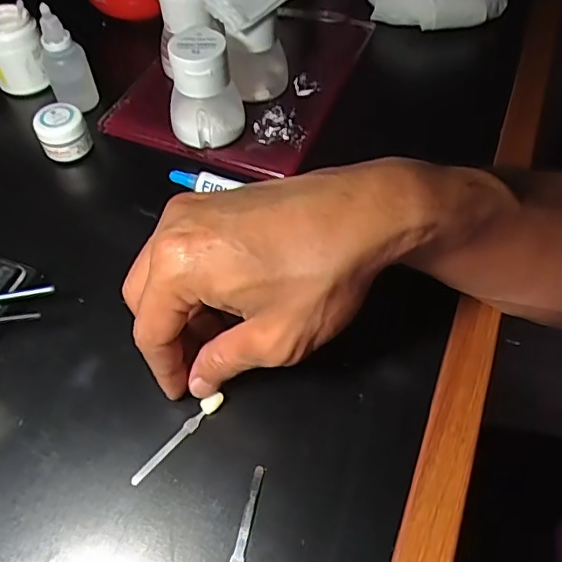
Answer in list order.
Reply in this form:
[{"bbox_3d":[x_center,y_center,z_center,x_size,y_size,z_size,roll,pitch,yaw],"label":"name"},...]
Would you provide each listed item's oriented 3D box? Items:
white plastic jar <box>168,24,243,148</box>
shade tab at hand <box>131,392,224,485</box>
[{"bbox_3d":[-0.050,-0.123,0.363,0.049,0.064,0.041,-8,54,-4],"label":"white plastic jar"},{"bbox_3d":[-0.050,0.076,0.270,0.008,0.004,0.057,38,65,21],"label":"shade tab at hand"}]

